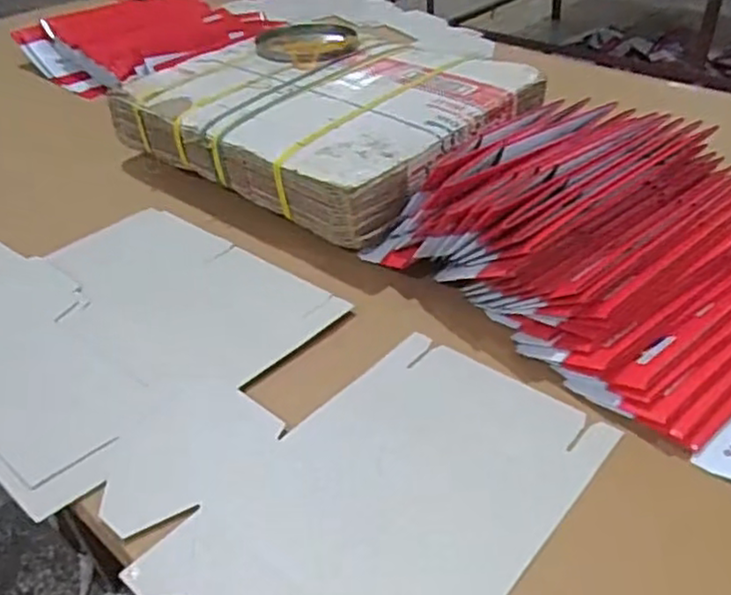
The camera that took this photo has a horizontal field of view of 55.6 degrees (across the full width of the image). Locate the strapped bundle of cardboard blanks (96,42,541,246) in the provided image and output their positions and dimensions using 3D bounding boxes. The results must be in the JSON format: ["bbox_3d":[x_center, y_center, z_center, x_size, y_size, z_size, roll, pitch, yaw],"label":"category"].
[{"bbox_3d":[-0.053,-0.276,1.057,0.498,0.125,0.436,25,45,32],"label":"strapped bundle of cardboard blanks"}]

